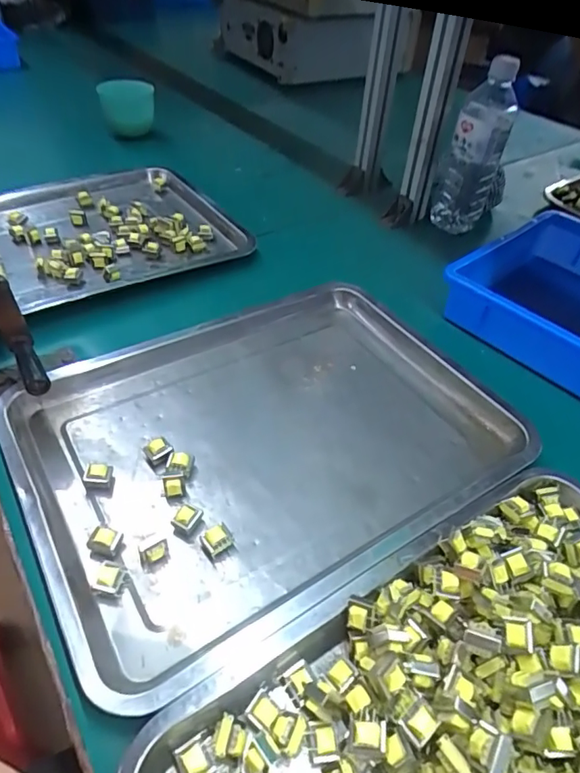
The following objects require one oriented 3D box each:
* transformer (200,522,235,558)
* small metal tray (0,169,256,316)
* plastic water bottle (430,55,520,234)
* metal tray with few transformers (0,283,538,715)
[{"bbox_3d":[-0.053,0.111,0.371,0.019,0.015,0.018,-27,53,-28],"label":"transformer"},{"bbox_3d":[-0.276,-0.190,0.644,0.396,0.026,0.290,-25,53,-27],"label":"small metal tray"},{"bbox_3d":[0.242,-0.308,0.671,0.072,0.205,0.058,17,47,12],"label":"plastic water bottle"},{"bbox_3d":[-0.015,0.041,0.443,0.390,0.033,0.290,-23,52,-25],"label":"metal tray with few transformers"}]

